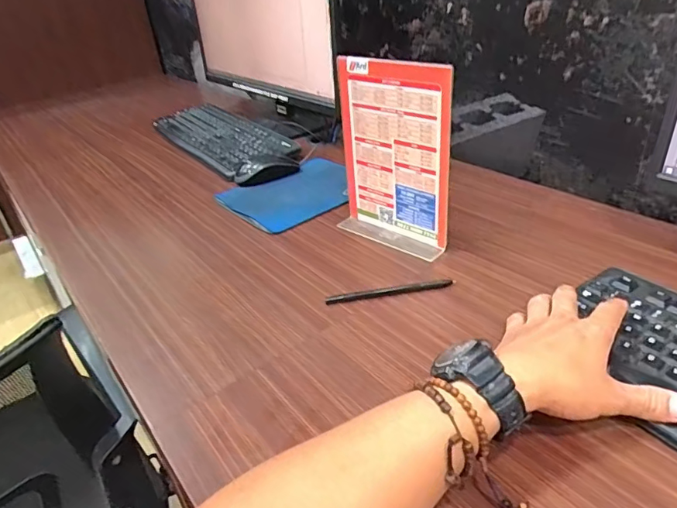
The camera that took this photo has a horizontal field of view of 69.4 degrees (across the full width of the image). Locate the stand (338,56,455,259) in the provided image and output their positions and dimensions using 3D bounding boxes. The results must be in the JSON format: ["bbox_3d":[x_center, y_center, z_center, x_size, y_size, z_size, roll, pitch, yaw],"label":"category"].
[{"bbox_3d":[0.057,-0.113,0.572,0.051,0.201,0.150,-27,38,-28],"label":"stand"}]

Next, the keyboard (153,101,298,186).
[{"bbox_3d":[-0.226,-0.230,0.970,0.160,0.023,0.473,-25,36,-26],"label":"keyboard"}]

